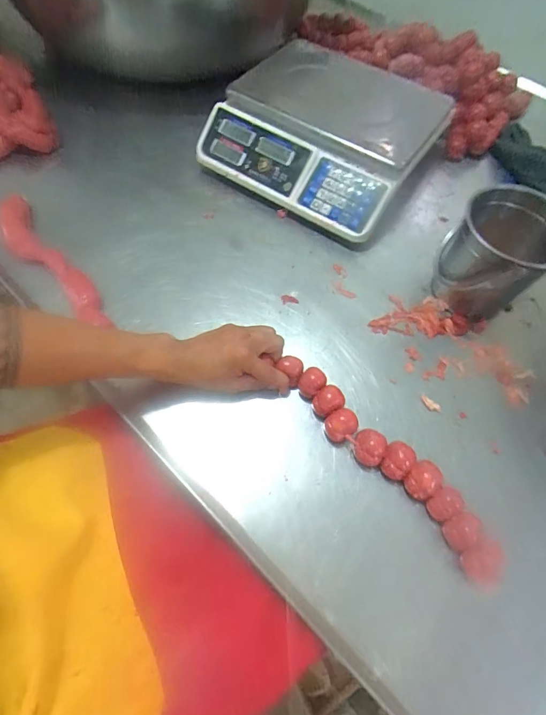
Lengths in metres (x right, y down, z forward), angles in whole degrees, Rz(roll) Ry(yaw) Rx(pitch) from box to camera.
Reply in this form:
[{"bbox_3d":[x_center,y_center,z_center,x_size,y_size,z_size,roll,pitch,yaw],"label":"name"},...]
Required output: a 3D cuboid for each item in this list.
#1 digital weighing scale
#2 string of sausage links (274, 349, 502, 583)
[{"bbox_3d":[0.088,-0.369,0.650,0.321,0.111,0.304,34,65,13],"label":"digital weighing scale"},{"bbox_3d":[0.128,0.113,0.440,0.052,0.030,0.315,-39,73,-22],"label":"string of sausage links"}]

